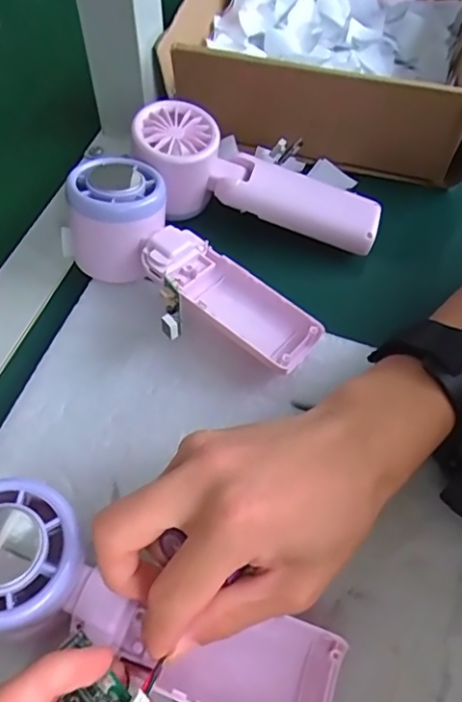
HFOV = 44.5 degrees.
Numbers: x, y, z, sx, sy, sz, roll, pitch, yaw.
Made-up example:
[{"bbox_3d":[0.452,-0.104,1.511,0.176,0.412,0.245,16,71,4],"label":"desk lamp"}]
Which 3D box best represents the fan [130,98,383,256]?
[{"bbox_3d":[0.014,-0.104,0.369,0.164,0.049,0.051,20,61,-7],"label":"fan"}]

